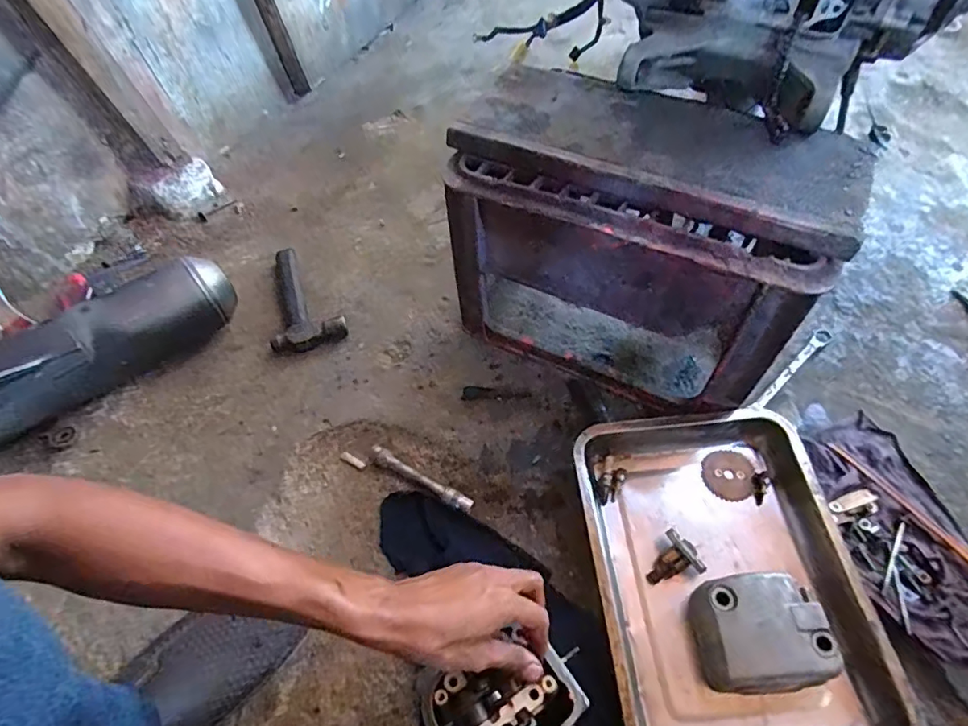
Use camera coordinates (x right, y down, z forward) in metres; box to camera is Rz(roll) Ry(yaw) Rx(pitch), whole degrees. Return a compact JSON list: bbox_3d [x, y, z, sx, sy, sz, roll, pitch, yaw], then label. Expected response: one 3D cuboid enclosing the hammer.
[{"bbox_3d":[-0.290,-0.103,0.806,0.105,0.027,0.199,-22,58,-10],"label":"hammer"}]

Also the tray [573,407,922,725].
[{"bbox_3d":[0.251,0.223,0.551,0.258,0.054,0.346,-7,57,0],"label":"tray"}]

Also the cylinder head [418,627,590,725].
[{"bbox_3d":[0.019,0.316,0.468,0.134,0.080,0.122,-28,60,-13],"label":"cylinder head"}]

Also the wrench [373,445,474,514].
[{"bbox_3d":[-0.079,0.145,0.647,0.144,0.019,0.018,24,62,18],"label":"wrench"}]

